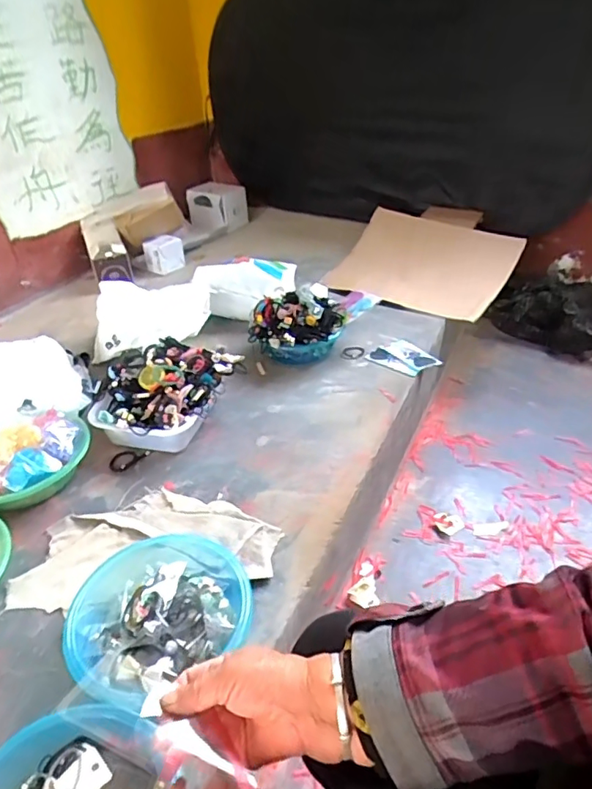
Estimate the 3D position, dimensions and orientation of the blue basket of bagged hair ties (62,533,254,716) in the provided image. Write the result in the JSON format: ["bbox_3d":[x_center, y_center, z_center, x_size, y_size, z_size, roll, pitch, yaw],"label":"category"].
[{"bbox_3d":[-0.186,0.284,0.702,0.207,0.072,0.230,26,44,36],"label":"blue basket of bagged hair ties"}]

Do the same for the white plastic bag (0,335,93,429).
[{"bbox_3d":[-0.603,-0.022,1.136,0.285,0.116,0.250,-21,38,-24],"label":"white plastic bag"}]

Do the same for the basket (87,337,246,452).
[{"bbox_3d":[-0.263,-0.004,1.064,0.229,0.133,0.267,13,38,23],"label":"basket"}]

